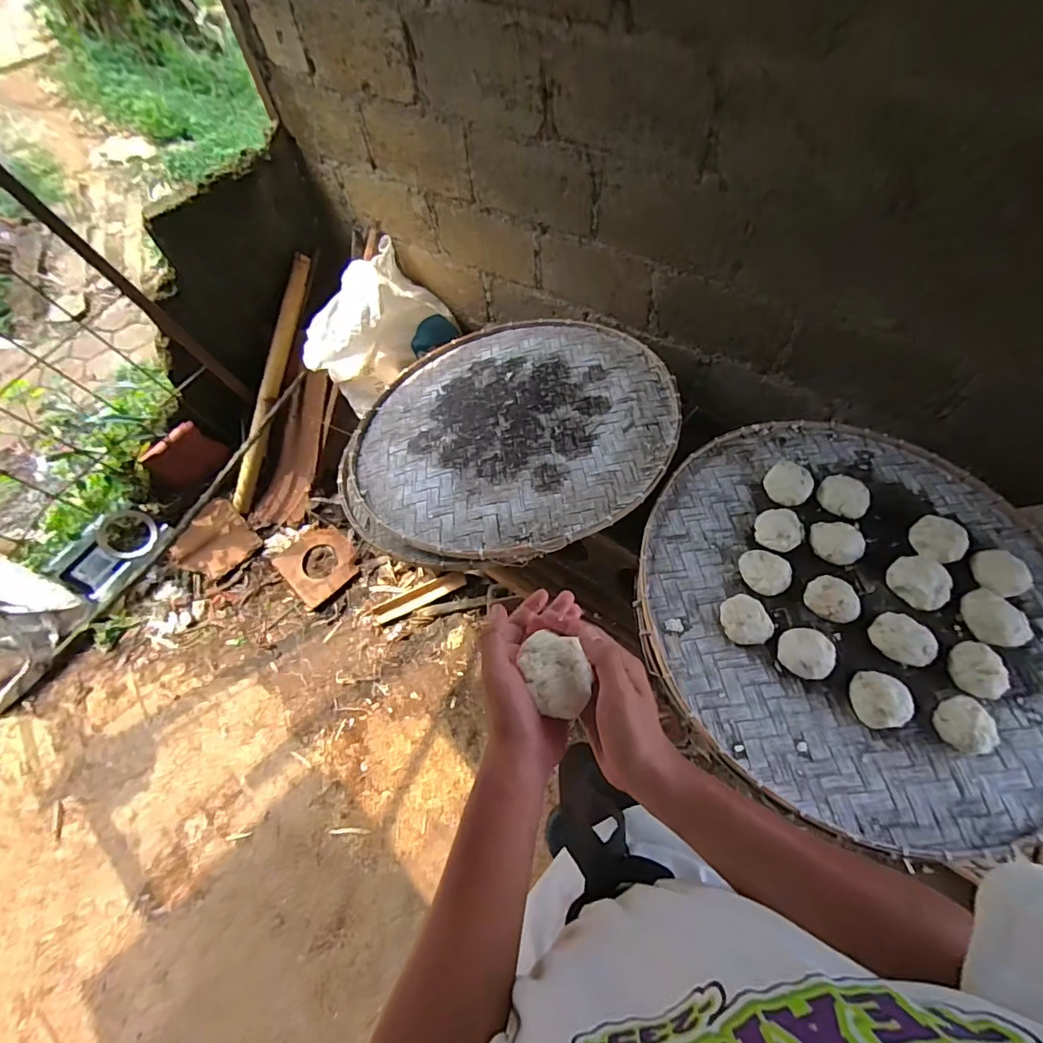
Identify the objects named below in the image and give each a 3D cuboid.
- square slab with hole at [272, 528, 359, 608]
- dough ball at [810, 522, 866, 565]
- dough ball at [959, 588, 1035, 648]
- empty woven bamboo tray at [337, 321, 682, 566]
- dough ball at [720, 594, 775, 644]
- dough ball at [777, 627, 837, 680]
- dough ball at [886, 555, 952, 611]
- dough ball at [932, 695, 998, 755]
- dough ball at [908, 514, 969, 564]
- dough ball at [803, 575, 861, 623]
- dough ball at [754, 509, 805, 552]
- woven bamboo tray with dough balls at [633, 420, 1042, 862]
[{"bbox_3d":[-0.667,0.134,1.622,0.237,0.033,0.225,40,71,21],"label":"square slab with hole"},{"bbox_3d":[0.549,0.036,0.847,0.081,0.032,0.068,3,63,5],"label":"dough ball"},{"bbox_3d":[0.748,0.153,0.777,0.075,0.043,0.096,-16,63,-5],"label":"dough ball"},{"bbox_3d":[-0.028,-0.224,1.075,0.707,0.047,0.717,13,57,21],"label":"empty woven bamboo tray"},{"bbox_3d":[0.358,0.159,0.787,0.067,0.049,0.083,-24,64,-9],"label":"dough ball"},{"bbox_3d":[0.440,0.202,0.756,0.073,0.041,0.074,-1,63,3],"label":"dough ball"},{"bbox_3d":[0.653,0.100,0.806,0.076,0.048,0.087,-29,65,-11],"label":"dough ball"},{"bbox_3d":[0.634,0.290,0.701,0.072,0.051,0.076,-1,63,3],"label":"dough ball"},{"bbox_3d":[0.719,0.030,0.848,0.078,0.049,0.087,-24,64,-9],"label":"dough ball"},{"bbox_3d":[0.510,0.120,0.794,0.078,0.038,0.076,-1,63,3],"label":"dough ball"},{"bbox_3d":[0.457,0.018,0.866,0.075,0.030,0.074,-1,63,3],"label":"dough ball"},{"bbox_3d":[0.565,0.116,0.810,0.699,0.070,0.691,25,66,17],"label":"woven bamboo tray with dough balls"}]

